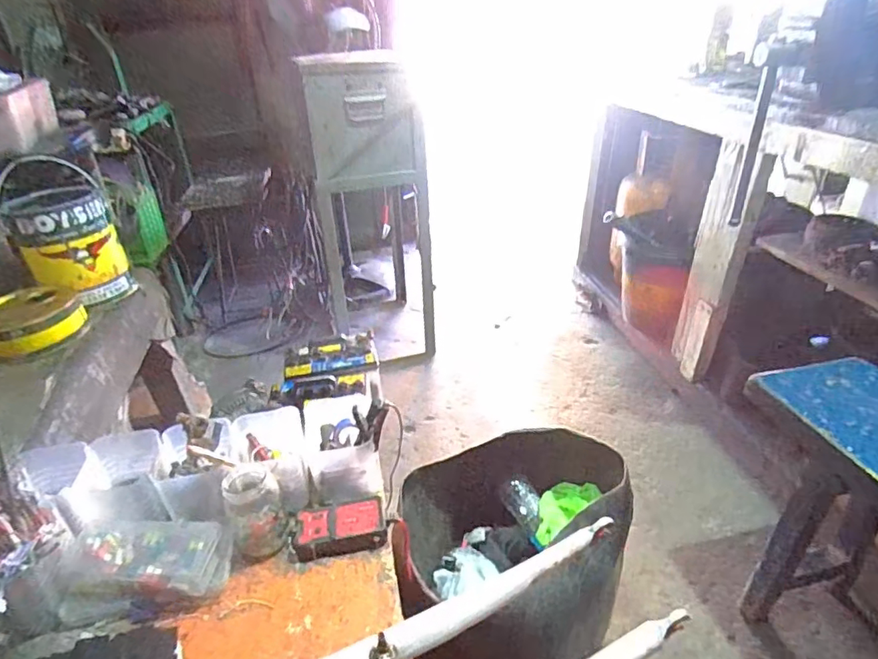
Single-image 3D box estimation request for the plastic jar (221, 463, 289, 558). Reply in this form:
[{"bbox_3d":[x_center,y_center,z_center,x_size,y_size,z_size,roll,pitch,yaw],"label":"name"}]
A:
[{"bbox_3d":[-0.214,0.217,0.630,0.059,0.103,0.058,-2,31,1],"label":"plastic jar"}]

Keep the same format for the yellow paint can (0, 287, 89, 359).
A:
[{"bbox_3d":[-0.722,-0.012,0.944,0.163,0.067,0.157,-29,40,-36],"label":"yellow paint can"}]

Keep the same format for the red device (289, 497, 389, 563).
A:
[{"bbox_3d":[-0.121,0.245,0.643,0.113,0.030,0.062,-7,32,-7],"label":"red device"}]

